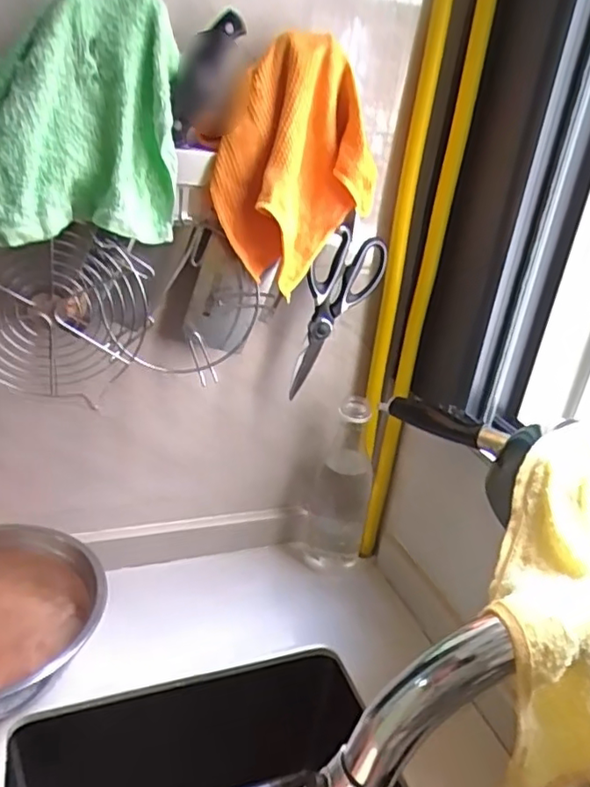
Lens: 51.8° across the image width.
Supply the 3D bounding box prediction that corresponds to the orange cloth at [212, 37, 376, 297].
[{"bbox_3d":[0.001,-0.211,0.577,0.148,0.205,0.079,-14,32,-36],"label":"orange cloth"}]

